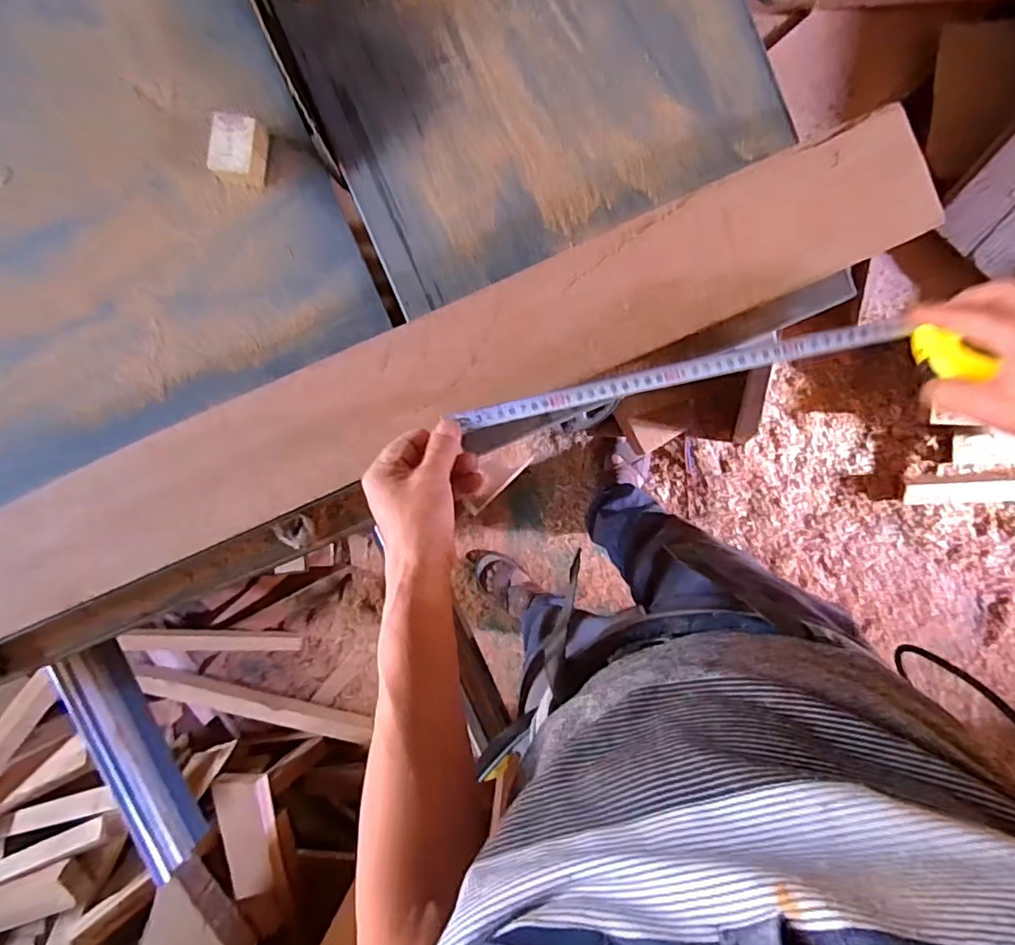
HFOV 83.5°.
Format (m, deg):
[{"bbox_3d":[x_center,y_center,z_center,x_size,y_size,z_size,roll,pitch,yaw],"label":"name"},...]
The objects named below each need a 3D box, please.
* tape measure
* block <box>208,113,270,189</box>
[{"bbox_3d":[0.156,-0.073,0.471,0.395,0.050,0.052,-8,92,7],"label":"tape measure"},{"bbox_3d":[-0.256,-0.307,0.542,0.048,0.032,0.052,13,96,2],"label":"block"}]

